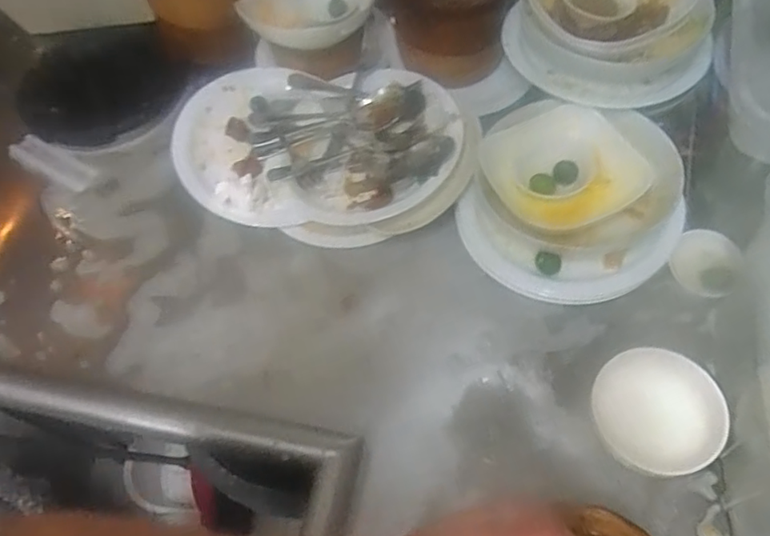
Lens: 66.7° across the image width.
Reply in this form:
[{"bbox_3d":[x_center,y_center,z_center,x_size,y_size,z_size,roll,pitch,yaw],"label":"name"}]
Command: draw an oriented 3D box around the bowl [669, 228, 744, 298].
[{"bbox_3d":[0.332,-0.006,0.604,0.064,0.031,0.060,-2,62,3],"label":"bowl"}]

